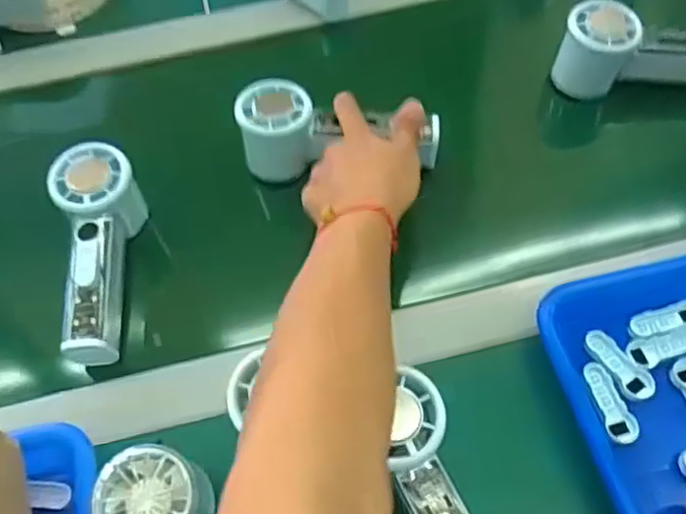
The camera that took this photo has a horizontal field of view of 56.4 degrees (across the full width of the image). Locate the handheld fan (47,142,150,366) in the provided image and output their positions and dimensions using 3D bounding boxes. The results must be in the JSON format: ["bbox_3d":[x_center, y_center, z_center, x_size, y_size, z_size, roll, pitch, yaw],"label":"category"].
[{"bbox_3d":[-0.171,-0.004,0.453,0.050,0.059,0.152,-11,60,-2],"label":"handheld fan"}]

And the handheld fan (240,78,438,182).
[{"bbox_3d":[-0.004,-0.095,0.498,0.151,0.056,0.056,3,60,-2],"label":"handheld fan"}]

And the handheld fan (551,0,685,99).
[{"bbox_3d":[0.255,-0.170,0.522,0.151,0.060,0.050,2,60,6],"label":"handheld fan"}]

